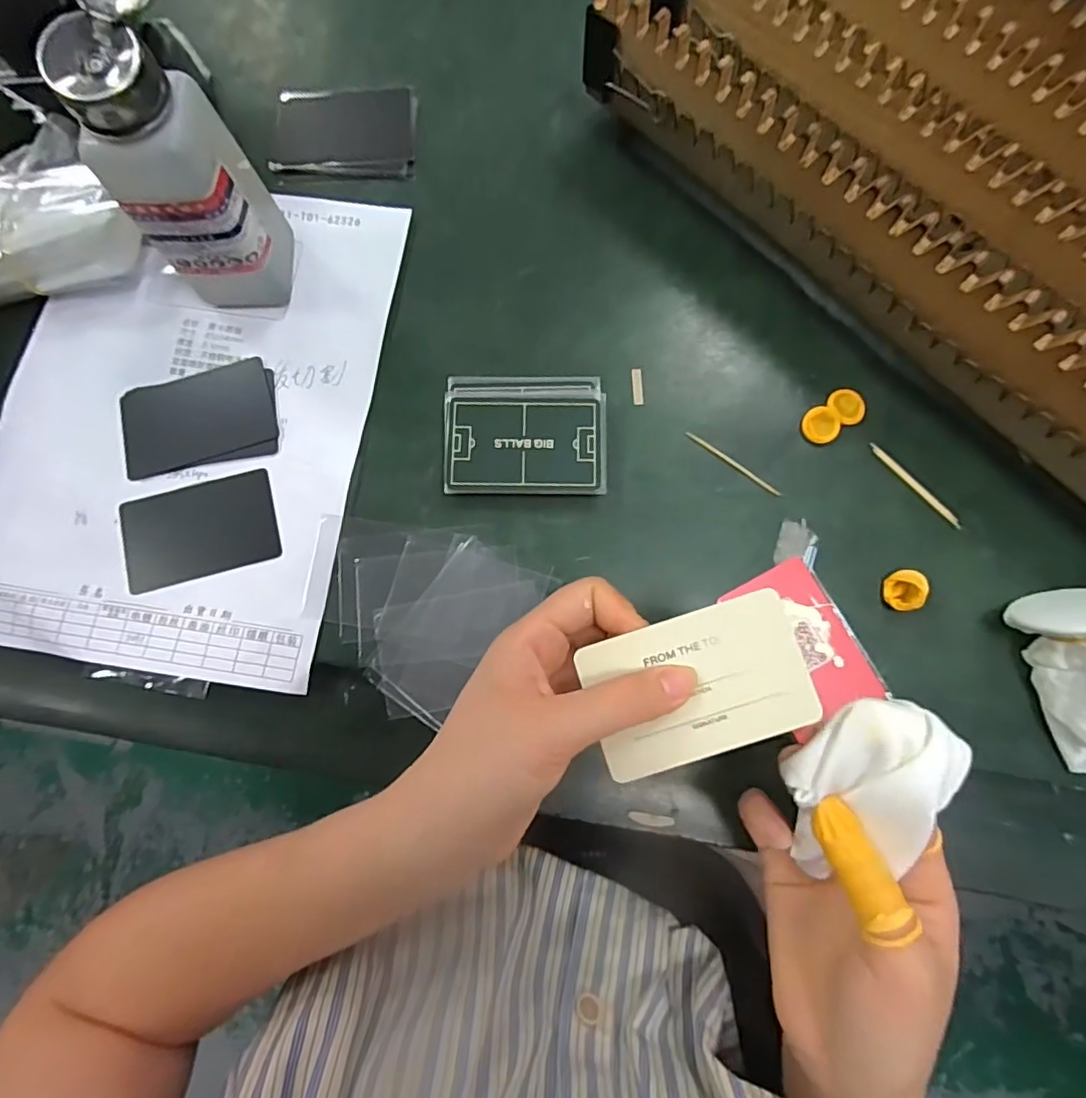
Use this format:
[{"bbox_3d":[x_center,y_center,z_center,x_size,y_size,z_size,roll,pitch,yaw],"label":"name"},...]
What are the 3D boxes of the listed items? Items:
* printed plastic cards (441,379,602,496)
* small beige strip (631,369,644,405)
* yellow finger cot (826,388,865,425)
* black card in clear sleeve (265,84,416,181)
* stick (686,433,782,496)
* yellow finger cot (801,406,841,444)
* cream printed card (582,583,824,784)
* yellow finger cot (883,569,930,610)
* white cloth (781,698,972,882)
[{"bbox_3d":[-0.010,-0.066,0.314,0.089,0.010,0.073,0,80,1],"label":"printed plastic cards"},{"bbox_3d":[0.055,-0.095,0.326,0.006,0.004,0.022,-3,80,0],"label":"small beige strip"},{"bbox_3d":[0.174,-0.082,0.318,0.020,0.004,0.021,0,80,1],"label":"yellow finger cot"},{"bbox_3d":[-0.129,-0.273,0.365,0.091,0.005,0.066,1,83,2],"label":"black card in clear sleeve"},{"bbox_3d":[0.108,-0.049,0.315,0.061,0.004,0.004,36,82,7],"label":"stick"},{"bbox_3d":[0.158,-0.071,0.317,0.019,0.005,0.021,-43,82,-6],"label":"yellow finger cot"},{"bbox_3d":[0.061,0.053,0.219,0.083,0.004,0.054,-19,82,2],"label":"cream printed card"},{"bbox_3d":[0.191,0.022,0.294,0.015,0.016,0.021,-9,80,-1],"label":"yellow finger cot"},{"bbox_3d":[0.125,0.093,0.217,0.048,0.028,0.071,27,81,5],"label":"white cloth"}]

